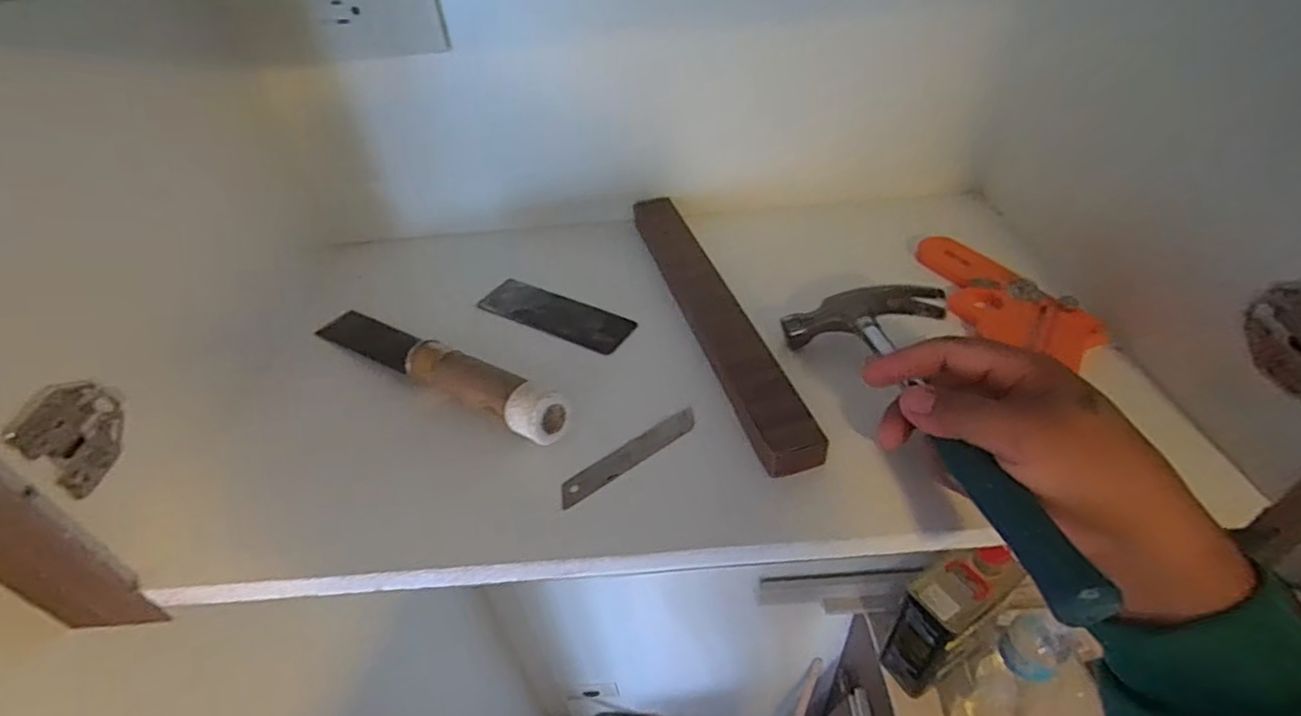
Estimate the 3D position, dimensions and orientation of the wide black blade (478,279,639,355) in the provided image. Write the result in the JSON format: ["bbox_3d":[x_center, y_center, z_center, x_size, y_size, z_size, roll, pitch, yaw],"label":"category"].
[{"bbox_3d":[-0.074,-0.033,0.486,0.128,0.009,0.043,19,47,26],"label":"wide black blade"}]

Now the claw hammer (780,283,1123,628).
[{"bbox_3d":[0.150,0.028,0.333,0.090,0.031,0.240,-8,35,-1],"label":"claw hammer"}]

